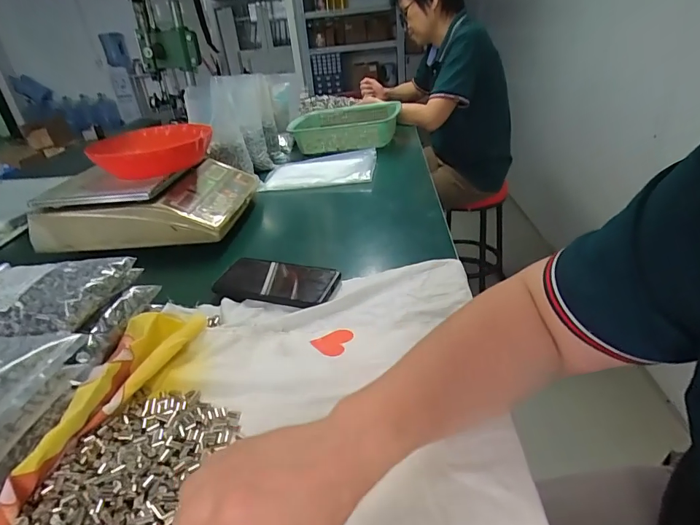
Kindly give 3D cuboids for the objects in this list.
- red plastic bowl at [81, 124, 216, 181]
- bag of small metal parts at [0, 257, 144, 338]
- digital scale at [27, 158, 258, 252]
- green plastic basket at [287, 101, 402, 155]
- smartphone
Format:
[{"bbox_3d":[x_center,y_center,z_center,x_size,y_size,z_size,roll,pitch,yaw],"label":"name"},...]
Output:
[{"bbox_3d":[-0.353,-0.210,0.781,0.181,0.060,0.181,-13,31,-12],"label":"red plastic bowl"},{"bbox_3d":[-0.340,0.035,0.441,0.169,0.039,0.142,-3,30,5],"label":"bag of small metal parts"},{"bbox_3d":[-0.355,-0.128,0.766,0.316,0.087,0.254,-3,30,5],"label":"digital scale"},{"bbox_3d":[-0.006,-0.363,1.146,0.259,0.091,0.240,1,31,11],"label":"green plastic basket"},{"bbox_3d":[-0.097,0.025,0.559,0.158,0.013,0.078,7,33,21],"label":"smartphone"}]

